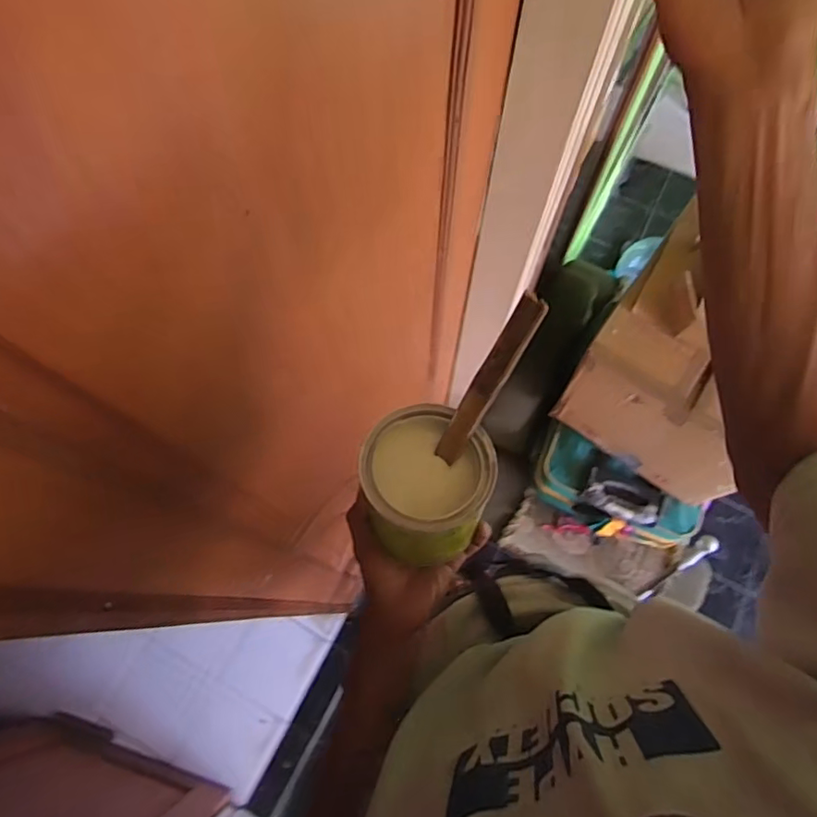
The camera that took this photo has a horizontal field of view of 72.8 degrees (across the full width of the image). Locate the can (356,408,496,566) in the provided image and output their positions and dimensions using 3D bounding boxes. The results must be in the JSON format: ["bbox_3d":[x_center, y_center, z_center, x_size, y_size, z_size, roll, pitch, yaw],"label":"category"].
[{"bbox_3d":[0.017,0.067,0.474,0.102,0.108,0.108,0,71,0],"label":"can"}]

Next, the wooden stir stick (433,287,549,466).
[{"bbox_3d":[0.060,-0.018,0.421,0.021,0.005,0.149,33,118,10],"label":"wooden stir stick"}]

